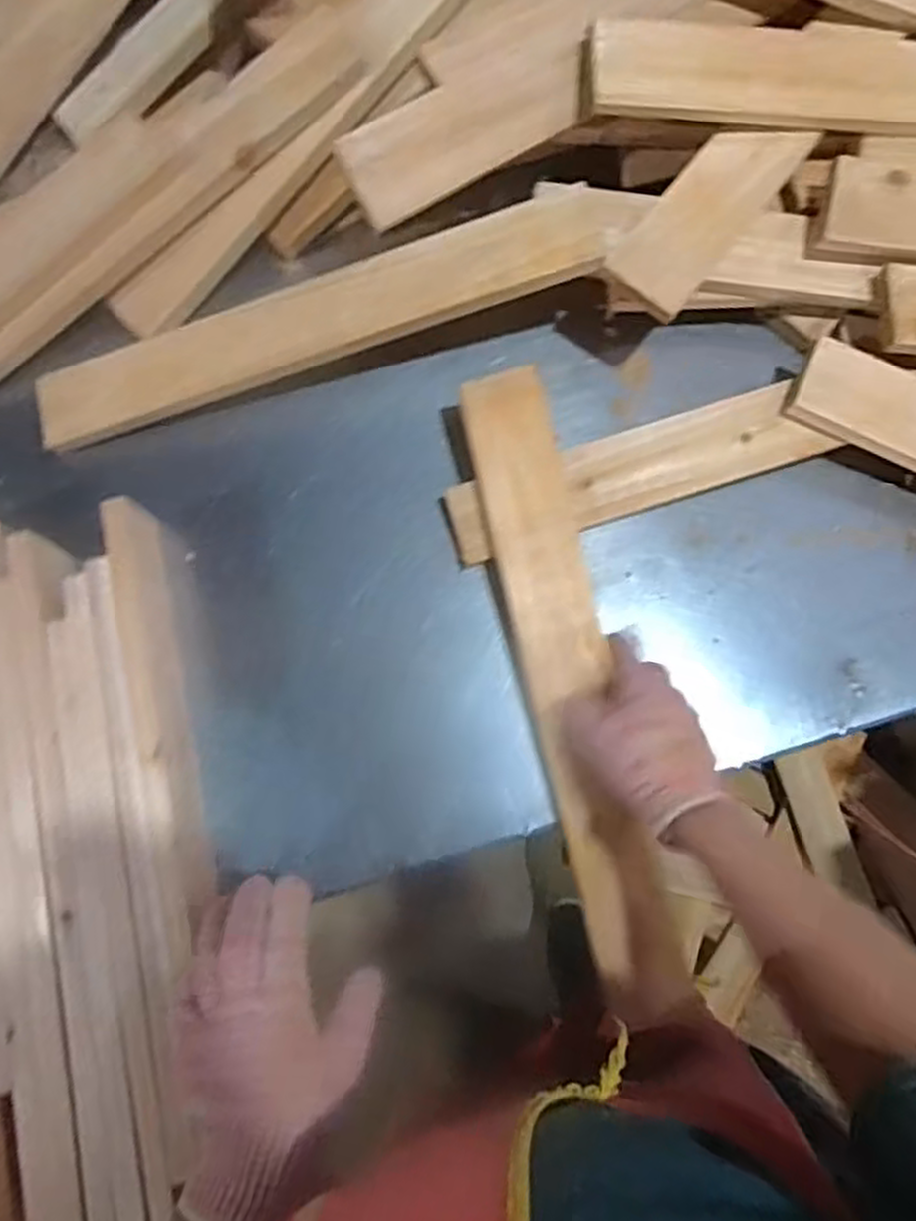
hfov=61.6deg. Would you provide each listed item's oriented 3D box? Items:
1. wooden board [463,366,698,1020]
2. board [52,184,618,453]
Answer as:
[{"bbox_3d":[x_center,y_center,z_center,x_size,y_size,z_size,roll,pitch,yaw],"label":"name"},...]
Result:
[{"bbox_3d":[0.089,0.055,0.619,0.073,0.033,0.509,-12,84,-4],"label":"wooden board"},{"bbox_3d":[-0.118,-0.240,0.644,0.501,0.025,0.080,-17,76,6],"label":"board"}]

